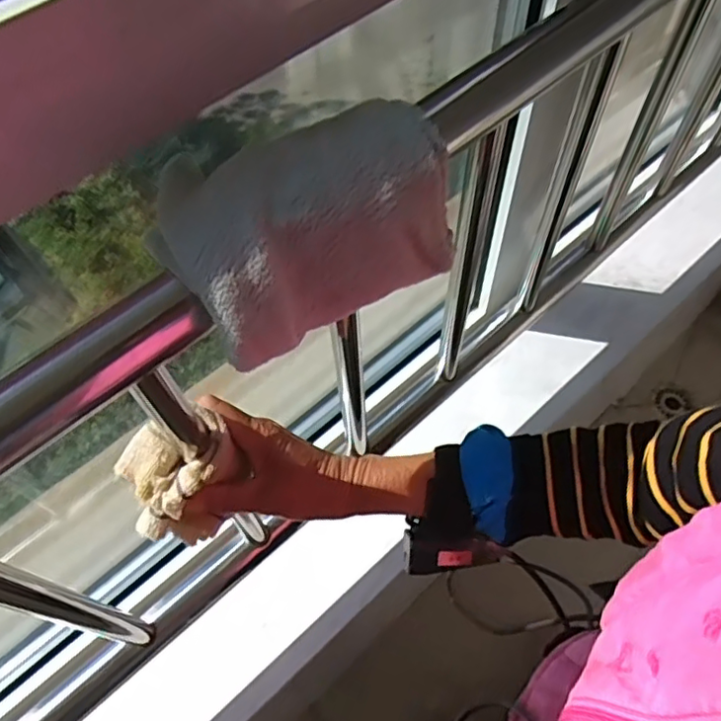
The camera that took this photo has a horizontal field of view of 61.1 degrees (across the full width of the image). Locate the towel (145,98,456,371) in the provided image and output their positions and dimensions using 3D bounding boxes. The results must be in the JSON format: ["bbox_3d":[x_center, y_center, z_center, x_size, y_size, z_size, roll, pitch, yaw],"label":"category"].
[{"bbox_3d":[-0.021,-0.069,0.299,0.145,0.065,0.076,-35,64,-16],"label":"towel"}]

